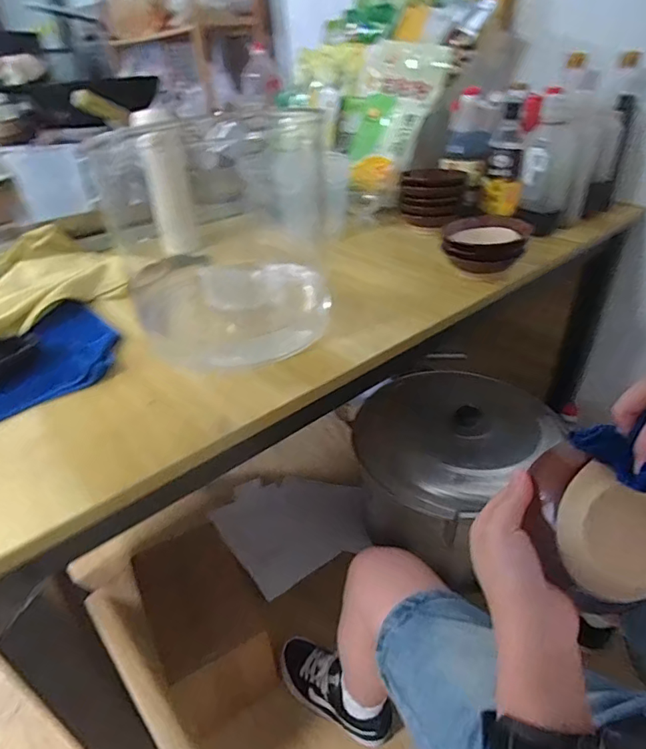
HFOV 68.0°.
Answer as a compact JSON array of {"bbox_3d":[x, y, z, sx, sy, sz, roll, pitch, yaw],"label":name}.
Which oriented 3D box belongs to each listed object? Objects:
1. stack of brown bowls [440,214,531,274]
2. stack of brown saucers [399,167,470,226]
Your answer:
[{"bbox_3d":[0.231,-0.181,0.695,0.116,0.067,0.120,4,36,9],"label":"stack of brown bowls"},{"bbox_3d":[0.199,-0.323,0.858,0.111,0.083,0.128,4,37,14],"label":"stack of brown saucers"}]

